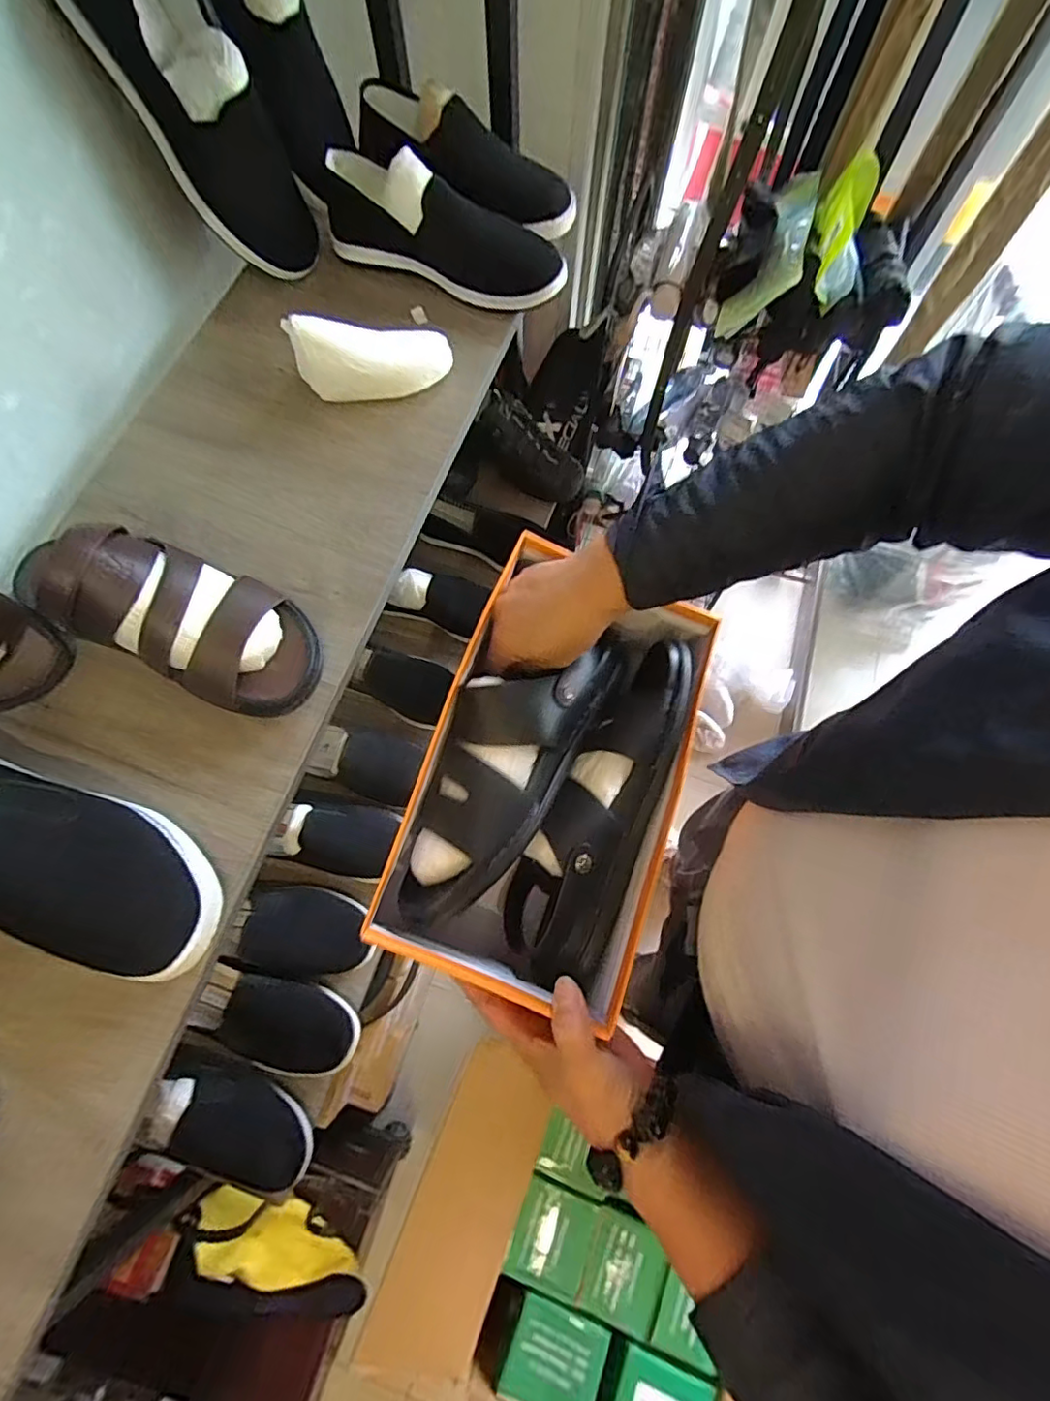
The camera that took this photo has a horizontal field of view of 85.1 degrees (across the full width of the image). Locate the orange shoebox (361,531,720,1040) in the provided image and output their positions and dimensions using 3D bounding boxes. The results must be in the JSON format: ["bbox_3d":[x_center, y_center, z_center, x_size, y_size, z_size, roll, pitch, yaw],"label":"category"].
[{"bbox_3d":[0.029,0.057,0.444,0.186,0.125,0.297,20,72,6],"label":"orange shoebox"}]

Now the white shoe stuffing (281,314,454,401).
[{"bbox_3d":[-0.140,-0.315,0.531,0.141,0.059,0.055,-11,71,-19],"label":"white shoe stuffing"}]

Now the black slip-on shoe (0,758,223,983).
[{"bbox_3d":[-0.324,0.089,0.365,0.260,0.073,0.087,25,72,8],"label":"black slip-on shoe"}]

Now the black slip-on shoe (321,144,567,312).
[{"bbox_3d":[-0.075,-0.471,0.566,0.243,0.078,0.076,22,72,7],"label":"black slip-on shoe"}]

